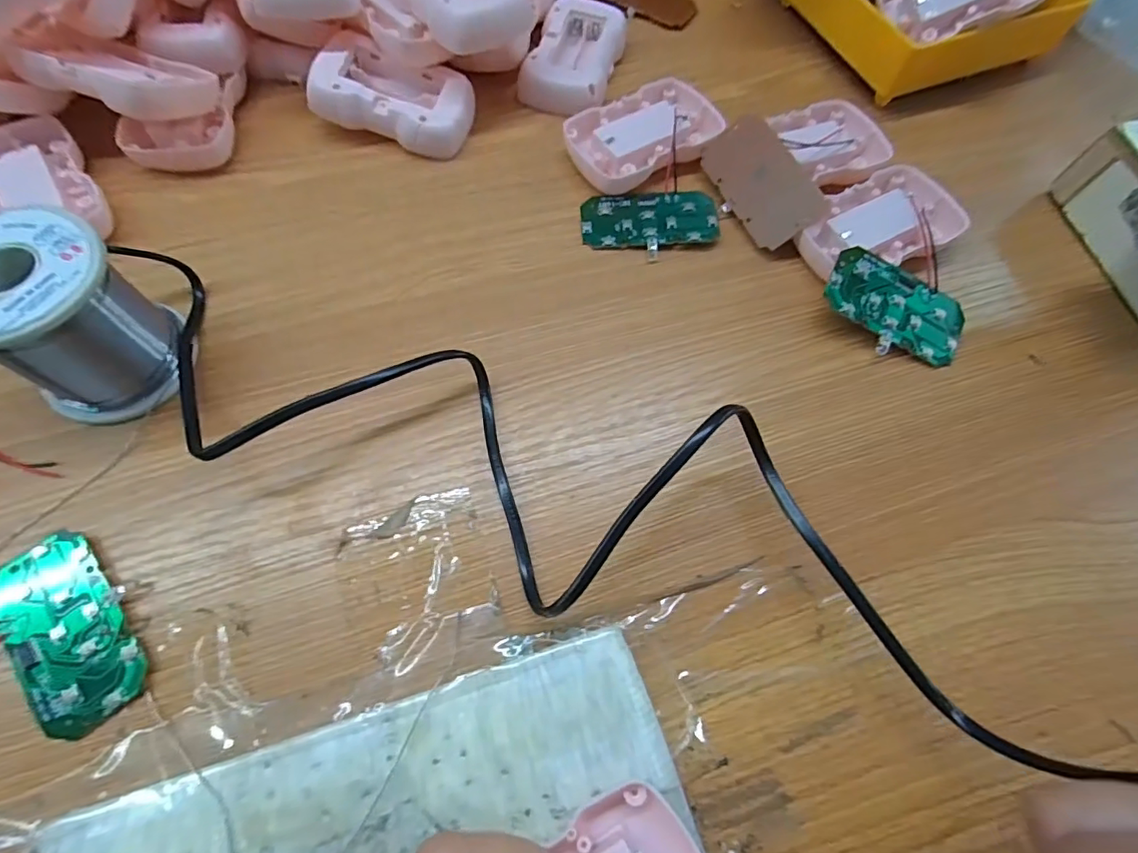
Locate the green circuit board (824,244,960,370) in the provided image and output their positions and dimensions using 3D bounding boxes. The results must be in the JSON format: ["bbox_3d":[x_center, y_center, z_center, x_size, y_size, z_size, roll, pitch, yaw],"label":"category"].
[{"bbox_3d":[0.162,-0.058,0.267,0.073,0.004,0.043,27,78,-3],"label":"green circuit board"}]

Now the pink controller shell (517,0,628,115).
[{"bbox_3d":[0.005,-0.235,0.337,0.050,0.023,0.087,18,66,5],"label":"pink controller shell"}]

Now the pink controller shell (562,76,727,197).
[{"bbox_3d":[0.044,-0.168,0.313,0.087,0.016,0.056,-31,71,-15],"label":"pink controller shell"}]

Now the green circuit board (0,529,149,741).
[{"bbox_3d":[-0.187,0.076,0.198,0.037,0.005,0.073,-37,73,-17],"label":"green circuit board"}]

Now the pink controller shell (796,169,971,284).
[{"bbox_3d":[0.165,-0.108,0.291,0.090,0.020,0.053,-25,70,-14],"label":"pink controller shell"}]

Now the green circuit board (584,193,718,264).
[{"bbox_3d":[0.044,-0.112,0.293,0.073,0.006,0.042,-2,66,-4],"label":"green circuit board"}]

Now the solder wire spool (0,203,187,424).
[{"bbox_3d":[-0.203,-0.042,0.218,0.058,0.064,0.059,31,68,10],"label":"solder wire spool"}]

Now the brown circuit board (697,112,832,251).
[{"bbox_3d":[0.104,-0.133,0.290,0.038,0.004,0.072,-36,74,27],"label":"brown circuit board"}]

